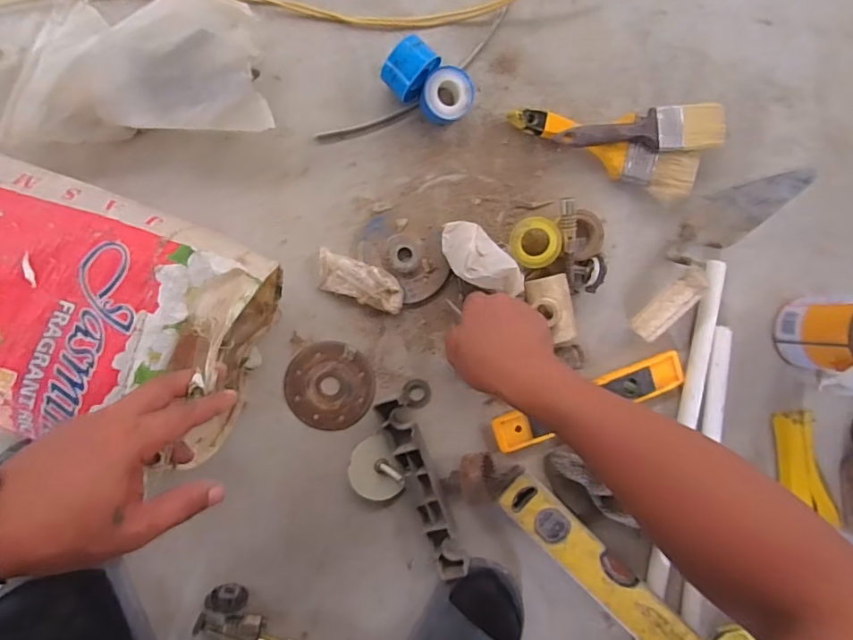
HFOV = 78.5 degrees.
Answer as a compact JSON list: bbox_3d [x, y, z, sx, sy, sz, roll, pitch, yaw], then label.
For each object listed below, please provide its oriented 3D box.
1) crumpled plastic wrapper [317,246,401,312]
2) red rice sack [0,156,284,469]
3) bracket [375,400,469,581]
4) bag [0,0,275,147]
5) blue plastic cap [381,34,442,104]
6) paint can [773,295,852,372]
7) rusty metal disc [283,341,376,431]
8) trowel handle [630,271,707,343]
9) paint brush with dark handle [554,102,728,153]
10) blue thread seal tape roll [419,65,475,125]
[{"bbox_3d":[-0.068,-0.039,0.534,0.093,0.022,0.038,20,88,-7],"label":"crumpled plastic wrapper"},{"bbox_3d":[-0.337,-0.021,0.431,0.390,0.141,0.208,17,85,-8],"label":"red rice sack"},{"bbox_3d":[-0.001,0.174,0.538,0.033,0.036,0.196,-21,93,-6],"label":"bracket"},{"bbox_3d":[-0.269,-0.240,0.476,0.231,0.080,0.138,-5,90,-8],"label":"bag"},{"bbox_3d":[-0.019,-0.248,0.525,0.042,0.055,0.054,37,84,-6],"label":"blue plastic cap"},{"bbox_3d":[0.441,0.013,0.561,0.069,0.105,0.078,-9,90,-8],"label":"paint can"},{"bbox_3d":[-0.099,0.068,0.539,0.088,0.004,0.088,0,91,-7],"label":"rusty metal disc"},{"bbox_3d":[0.257,-0.016,0.551,0.030,0.018,0.087,42,105,-5],"label":"trowel handle"},{"bbox_3d":[0.230,-0.202,0.555,0.183,0.012,0.046,-6,101,-5],"label":"paint brush with dark handle"},{"bbox_3d":[0.020,-0.227,0.537,0.049,0.036,0.050,0,91,-7],"label":"blue thread seal tape roll"}]

